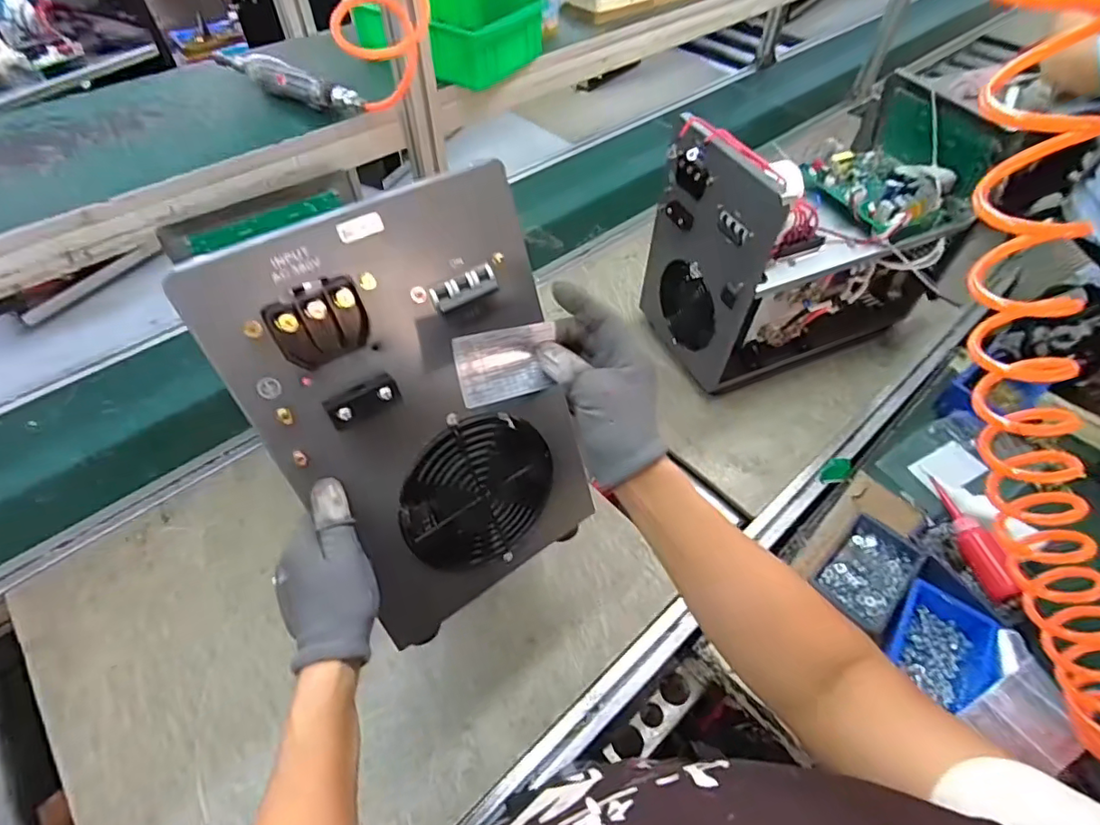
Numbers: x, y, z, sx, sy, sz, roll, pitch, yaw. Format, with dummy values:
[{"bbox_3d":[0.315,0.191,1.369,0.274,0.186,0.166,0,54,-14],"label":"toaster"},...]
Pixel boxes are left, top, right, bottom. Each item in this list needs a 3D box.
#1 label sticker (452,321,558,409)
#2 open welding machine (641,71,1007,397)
[{"bbox_3d":[-0.032,-0.035,0.391,0.069,0.049,0.007,-13,18,-16],"label":"label sticker"},{"bbox_3d":[0.415,-0.286,0.864,0.475,0.345,0.255,-16,54,-12],"label":"open welding machine"}]

